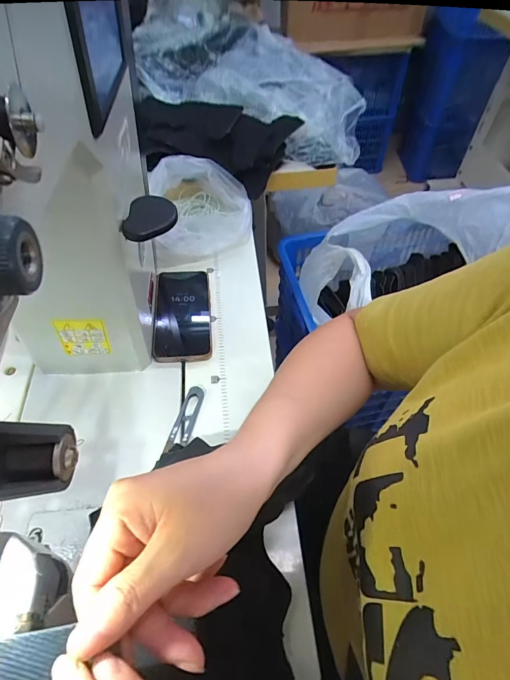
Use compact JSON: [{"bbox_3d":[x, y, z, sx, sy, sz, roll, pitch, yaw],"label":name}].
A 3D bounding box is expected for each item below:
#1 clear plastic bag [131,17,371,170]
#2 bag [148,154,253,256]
[{"bbox_3d":[-0.073,-0.536,0.762,0.602,0.130,0.201,36,61,23],"label":"clear plastic bag"},{"bbox_3d":[-0.087,-0.223,0.611,0.159,0.095,0.171,-6,54,-3],"label":"bag"}]

